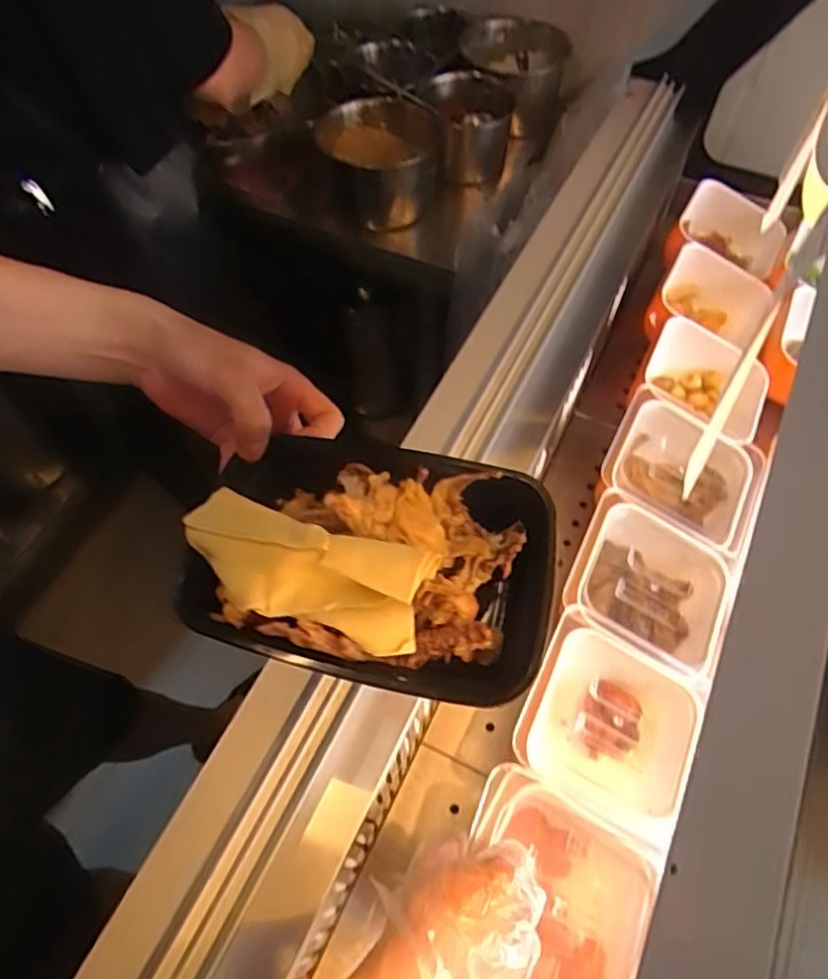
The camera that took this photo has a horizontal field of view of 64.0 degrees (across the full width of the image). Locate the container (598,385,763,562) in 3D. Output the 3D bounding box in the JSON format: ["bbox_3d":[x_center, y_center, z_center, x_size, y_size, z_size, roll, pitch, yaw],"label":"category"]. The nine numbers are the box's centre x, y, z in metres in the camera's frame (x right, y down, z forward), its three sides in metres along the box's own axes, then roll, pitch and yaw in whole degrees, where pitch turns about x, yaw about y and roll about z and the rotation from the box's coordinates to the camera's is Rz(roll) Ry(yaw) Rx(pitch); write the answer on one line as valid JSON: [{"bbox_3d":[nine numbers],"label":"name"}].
[{"bbox_3d":[0.311,-0.019,0.795,0.154,0.091,0.171,24,63,14],"label":"container"}]

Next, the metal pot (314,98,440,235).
[{"bbox_3d":[-0.056,-0.512,1.051,0.183,0.127,0.166,1,60,1],"label":"metal pot"}]

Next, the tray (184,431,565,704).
[{"bbox_3d":[-0.024,0.041,0.387,0.202,0.062,0.138,12,60,7],"label":"tray"}]

